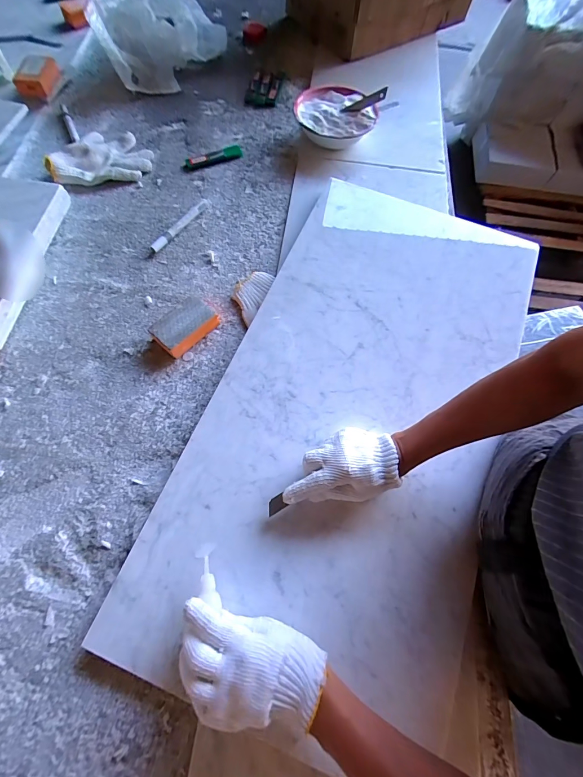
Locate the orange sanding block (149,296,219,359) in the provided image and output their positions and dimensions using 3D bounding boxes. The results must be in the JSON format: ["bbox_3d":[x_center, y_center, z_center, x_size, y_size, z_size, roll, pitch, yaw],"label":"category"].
[{"bbox_3d":[-0.165,-0.097,0.524,0.065,0.034,0.094,41,73,13],"label":"orange sanding block"}]

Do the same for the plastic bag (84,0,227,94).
[{"bbox_3d":[-0.278,-0.771,0.726,0.251,0.125,0.196,-3,69,-3],"label":"plastic bag"}]

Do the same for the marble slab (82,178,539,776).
[{"bbox_3d":[0.094,0.016,0.476,0.397,0.021,0.762,21,70,6],"label":"marble slab"}]

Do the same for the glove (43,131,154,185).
[{"bbox_3d":[-0.377,-0.463,0.662,0.182,0.031,0.136,-6,69,-4],"label":"glove"}]

